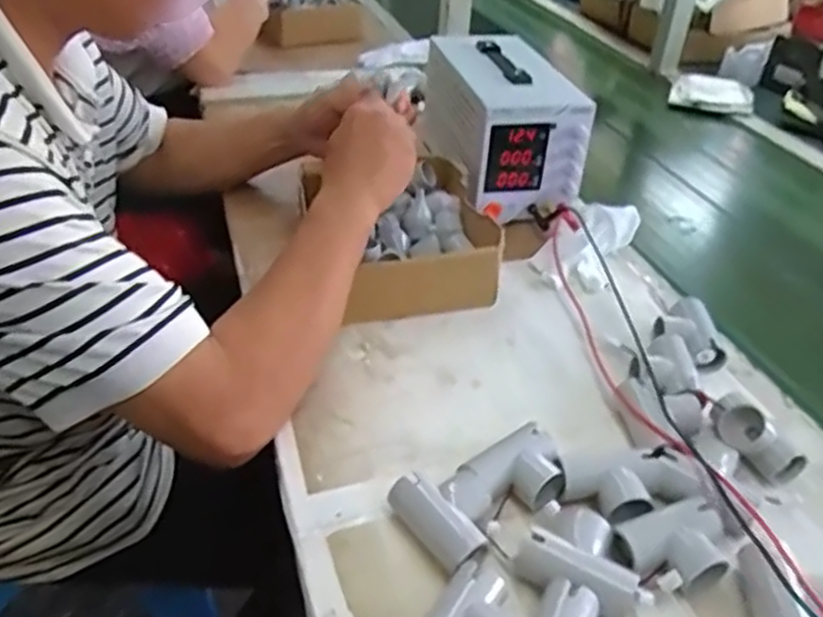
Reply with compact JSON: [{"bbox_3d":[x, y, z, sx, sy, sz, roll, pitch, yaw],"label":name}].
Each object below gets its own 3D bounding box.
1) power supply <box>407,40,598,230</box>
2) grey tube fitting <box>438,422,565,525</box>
[{"bbox_3d":[0.108,-0.230,0.898,0.137,0.152,0.252,-8,37,-11],"label":"power supply"},{"bbox_3d":[0.069,0.124,0.520,0.093,0.032,0.056,-23,44,-31],"label":"grey tube fitting"}]

